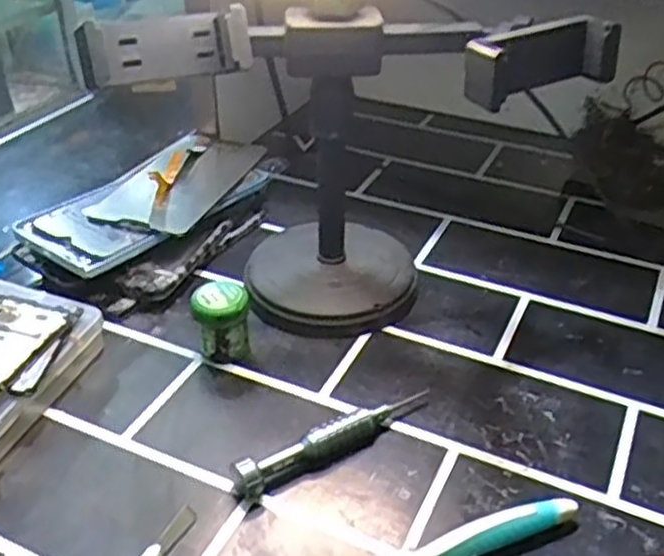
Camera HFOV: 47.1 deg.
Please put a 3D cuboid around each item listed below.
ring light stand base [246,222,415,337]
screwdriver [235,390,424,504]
[{"bbox_3d":[0.000,-0.001,0.477,0.102,0.029,0.098,1,35,1],"label":"ring light stand base"},{"bbox_3d":[0.003,0.077,0.371,0.108,0.017,0.012,-21,40,-27],"label":"screwdriver"}]

